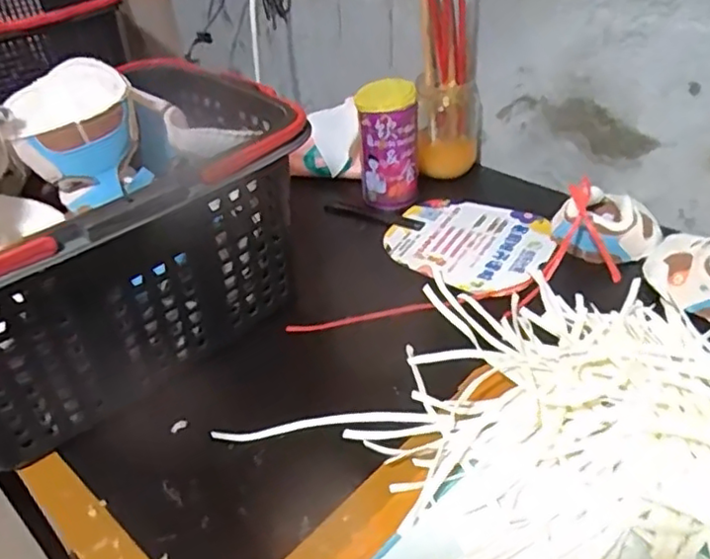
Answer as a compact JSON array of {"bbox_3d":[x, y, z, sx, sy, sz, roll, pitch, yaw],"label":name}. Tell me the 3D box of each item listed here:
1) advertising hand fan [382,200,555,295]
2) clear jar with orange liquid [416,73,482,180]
[{"bbox_3d":[0.121,-0.042,0.670,0.155,0.008,0.150,-3,37,2],"label":"advertising hand fan"},{"bbox_3d":[0.107,-0.171,0.747,0.071,0.111,0.062,3,38,11],"label":"clear jar with orange liquid"}]

